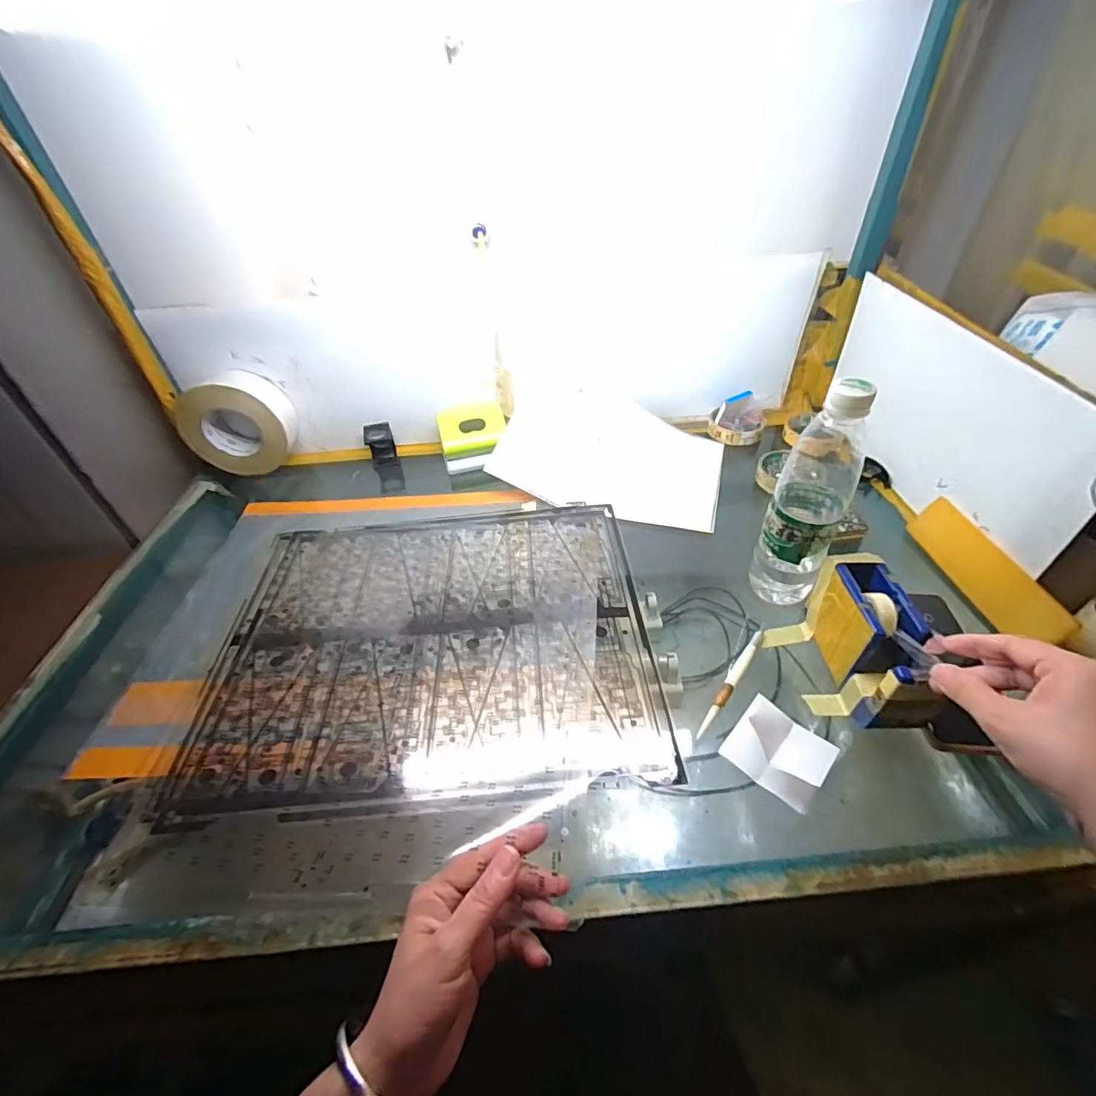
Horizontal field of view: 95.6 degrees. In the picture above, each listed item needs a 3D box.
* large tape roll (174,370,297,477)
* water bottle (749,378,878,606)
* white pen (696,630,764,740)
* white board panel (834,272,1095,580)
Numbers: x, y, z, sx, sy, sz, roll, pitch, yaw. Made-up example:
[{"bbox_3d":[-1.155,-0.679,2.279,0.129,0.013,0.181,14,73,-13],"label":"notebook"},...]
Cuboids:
[{"bbox_3d":[-0.438,-0.176,0.709,0.146,0.123,0.062,-21,45,-17],"label":"large tape roll"},{"bbox_3d":[0.239,-0.040,0.455,0.060,0.230,0.064,23,48,27],"label":"water bottle"},{"bbox_3d":[0.165,0.117,0.445,0.010,0.010,0.132,26,50,29],"label":"white pen"},{"bbox_3d":[0.445,-0.156,0.574,0.013,0.188,0.409,-5,44,2],"label":"white board panel"}]

